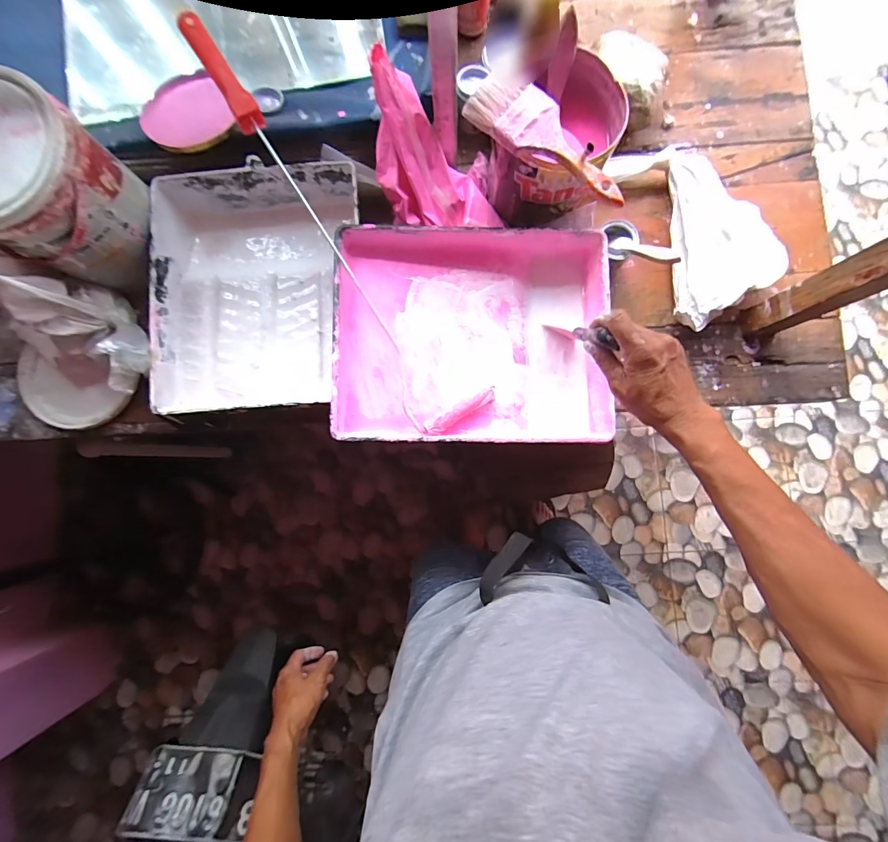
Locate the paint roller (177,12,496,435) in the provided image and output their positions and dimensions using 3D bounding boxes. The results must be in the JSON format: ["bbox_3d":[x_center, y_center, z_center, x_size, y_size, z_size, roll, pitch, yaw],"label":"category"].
[{"bbox_3d":[-0.144,-0.240,0.504,0.109,0.111,0.582,-36,85,0],"label":"paint roller"}]

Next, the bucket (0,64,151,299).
[{"bbox_3d":[-0.502,-0.291,0.500,0.176,0.161,0.169,0,85,3],"label":"bucket"}]

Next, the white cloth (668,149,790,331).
[{"bbox_3d":[0.392,-0.260,0.548,0.138,0.038,0.263,1,85,3],"label":"white cloth"}]

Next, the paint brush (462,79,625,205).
[{"bbox_3d":[0.120,-0.314,0.441,0.198,0.019,0.071,37,88,5],"label":"paint brush"}]

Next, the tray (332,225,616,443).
[{"bbox_3d":[0.040,-0.109,0.534,0.351,0.088,0.275,-1,85,3],"label":"tray"}]

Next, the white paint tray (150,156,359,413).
[{"bbox_3d":[-0.269,-0.186,0.587,0.274,0.093,0.340,-1,85,3],"label":"white paint tray"}]

